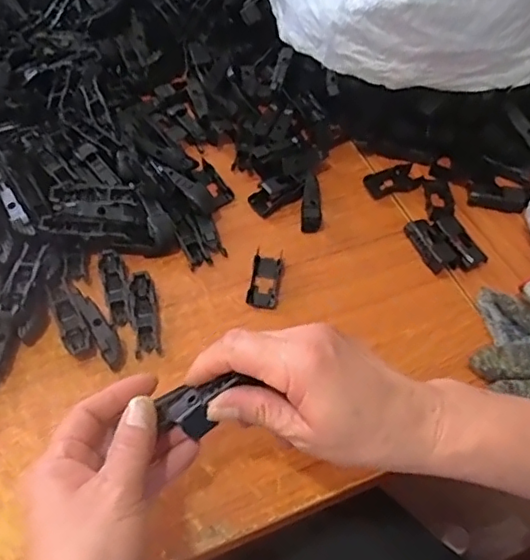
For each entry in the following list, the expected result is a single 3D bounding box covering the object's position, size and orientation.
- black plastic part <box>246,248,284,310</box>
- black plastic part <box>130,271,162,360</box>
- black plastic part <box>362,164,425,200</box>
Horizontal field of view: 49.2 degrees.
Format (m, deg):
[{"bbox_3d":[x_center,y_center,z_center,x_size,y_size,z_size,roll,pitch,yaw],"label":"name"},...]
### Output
[{"bbox_3d":[0.001,-0.001,0.479,0.024,0.006,0.054,10,54,3],"label":"black plastic part"},{"bbox_3d":[-0.094,0.026,0.450,0.019,0.015,0.068,-9,55,-11],"label":"black plastic part"},{"bbox_3d":[0.122,-0.095,0.551,0.055,0.011,0.028,-18,58,-16],"label":"black plastic part"}]

